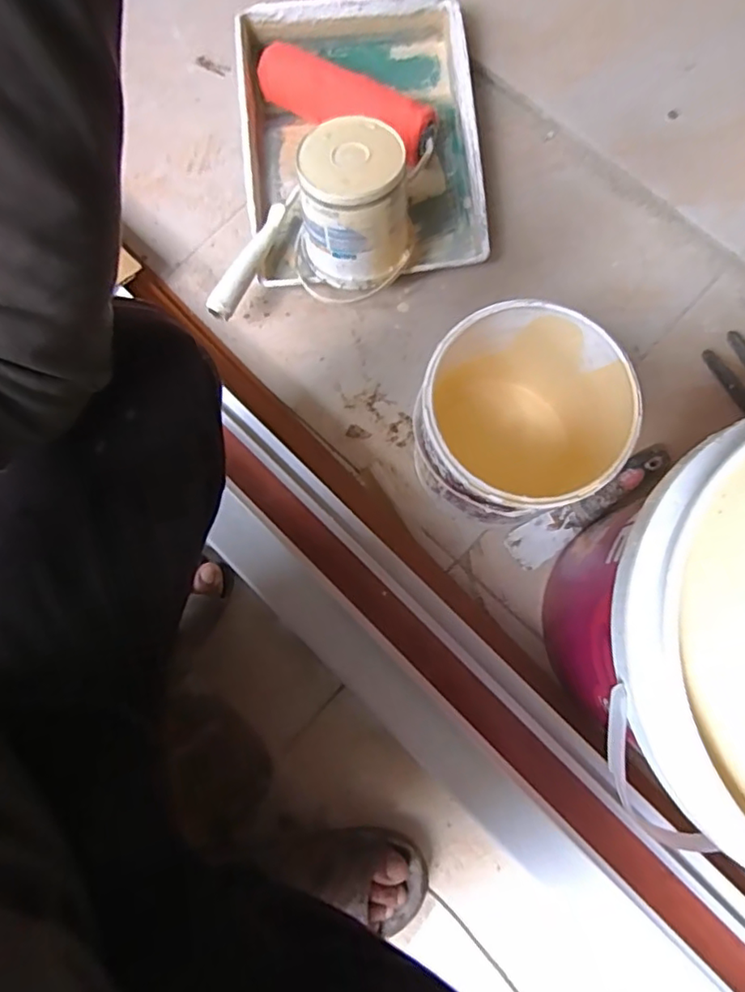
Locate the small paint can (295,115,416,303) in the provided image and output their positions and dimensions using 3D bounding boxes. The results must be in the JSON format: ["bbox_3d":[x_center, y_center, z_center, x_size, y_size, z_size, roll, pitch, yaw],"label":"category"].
[{"bbox_3d":[-0.025,-0.301,0.618,0.129,0.146,0.113,-4,63,3],"label":"small paint can"}]

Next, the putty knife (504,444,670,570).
[{"bbox_3d":[0.234,0.012,0.630,0.188,0.015,0.043,-36,80,13],"label":"putty knife"}]

